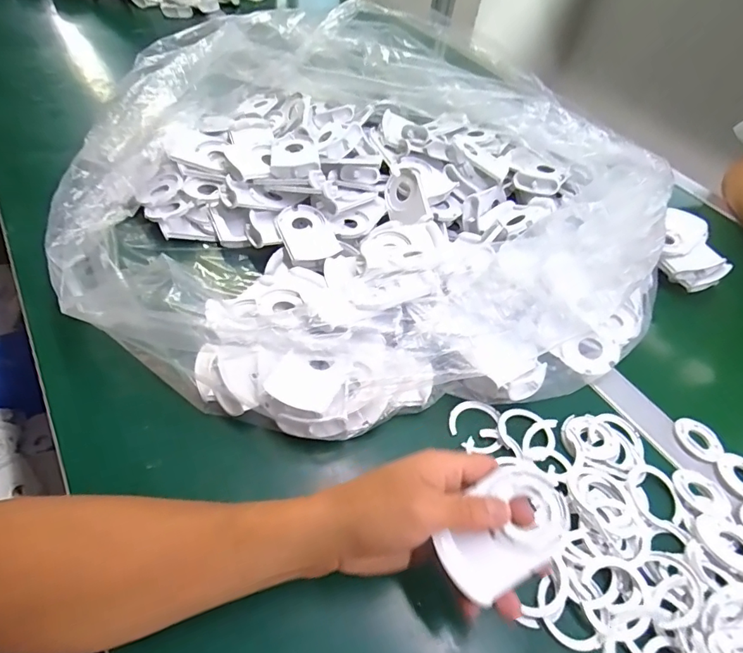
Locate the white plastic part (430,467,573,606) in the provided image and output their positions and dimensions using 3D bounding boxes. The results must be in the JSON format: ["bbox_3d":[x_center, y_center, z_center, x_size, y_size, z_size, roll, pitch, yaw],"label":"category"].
[{"bbox_3d":[0.083,0.127,0.289,0.084,0.019,0.054,-28,60,-22],"label":"white plastic part"}]

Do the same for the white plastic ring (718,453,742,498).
[{"bbox_3d":[0.328,0.132,0.405,0.039,0.007,0.044,-9,55,-10],"label":"white plastic ring"}]

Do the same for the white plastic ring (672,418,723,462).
[{"bbox_3d":[0.303,0.105,0.427,0.039,0.004,0.042,2,53,-3],"label":"white plastic ring"}]

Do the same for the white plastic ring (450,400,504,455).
[{"bbox_3d":[0.094,0.089,0.419,0.046,0.006,0.047,2,53,-3],"label":"white plastic ring"}]

